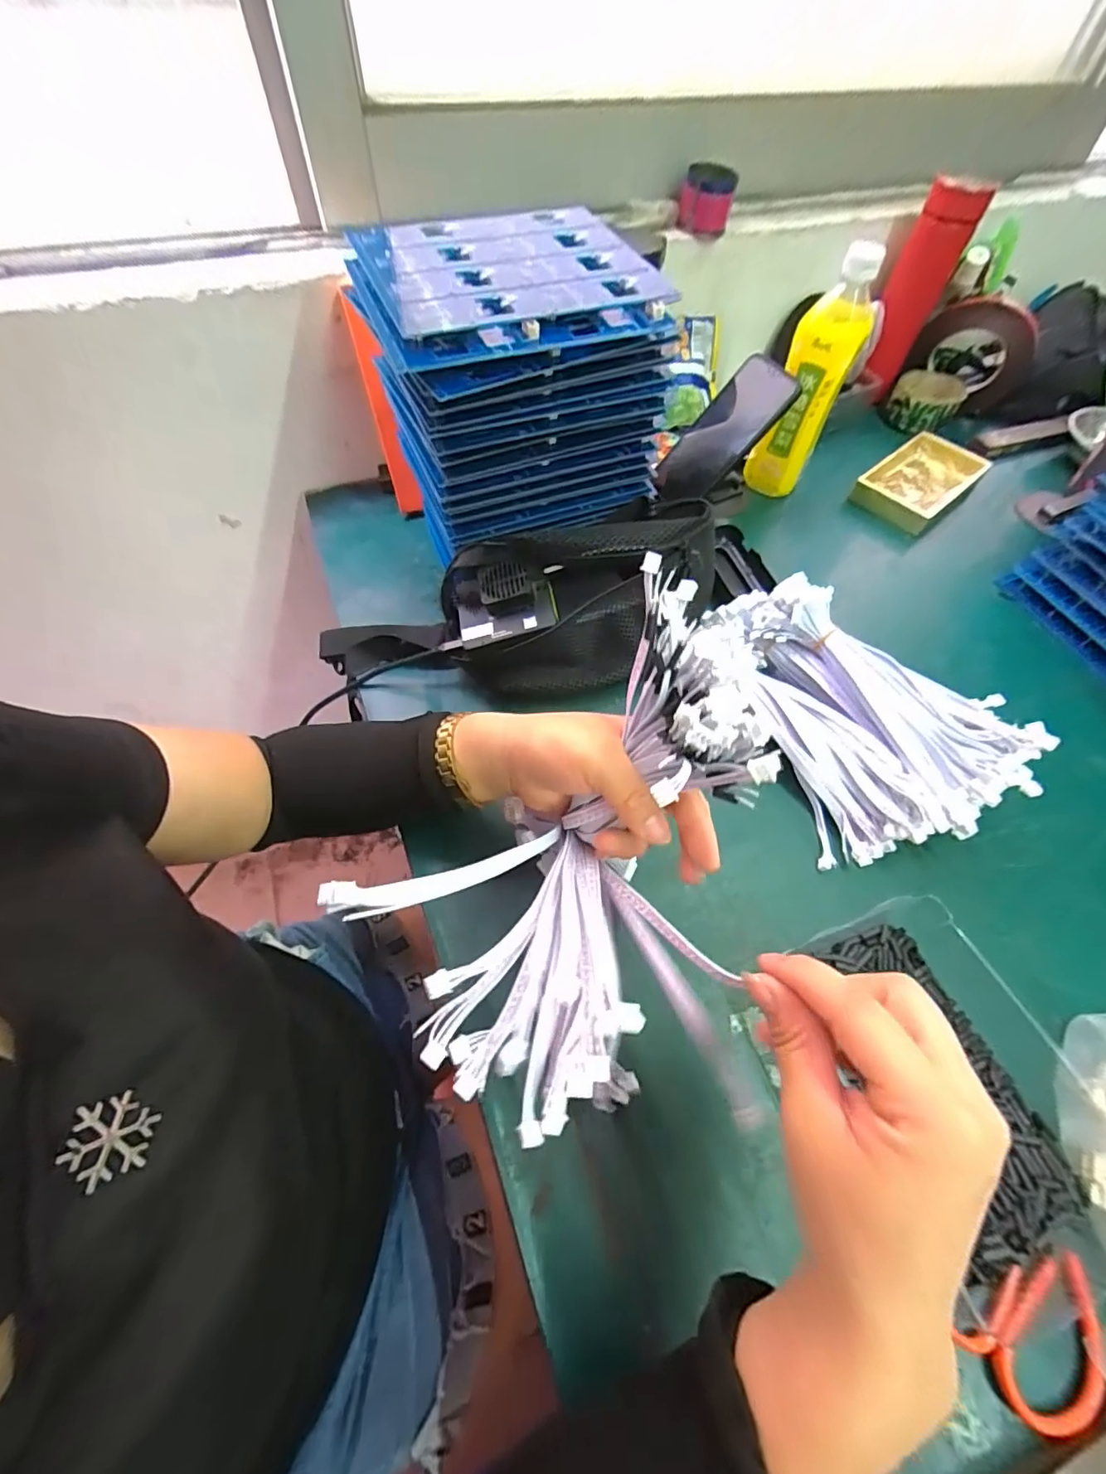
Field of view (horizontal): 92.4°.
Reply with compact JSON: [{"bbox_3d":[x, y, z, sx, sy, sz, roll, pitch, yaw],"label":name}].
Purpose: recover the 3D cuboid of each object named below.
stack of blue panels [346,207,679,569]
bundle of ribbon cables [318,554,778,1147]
[{"bbox_3d":[-0.034,-0.281,0.425,0.188,0.152,0.173,-23,62,-16],"label":"stack of blue panels"},{"bbox_3d":[0.020,0.050,0.264,0.153,0.096,0.247,27,87,14],"label":"bundle of ribbon cables"}]

